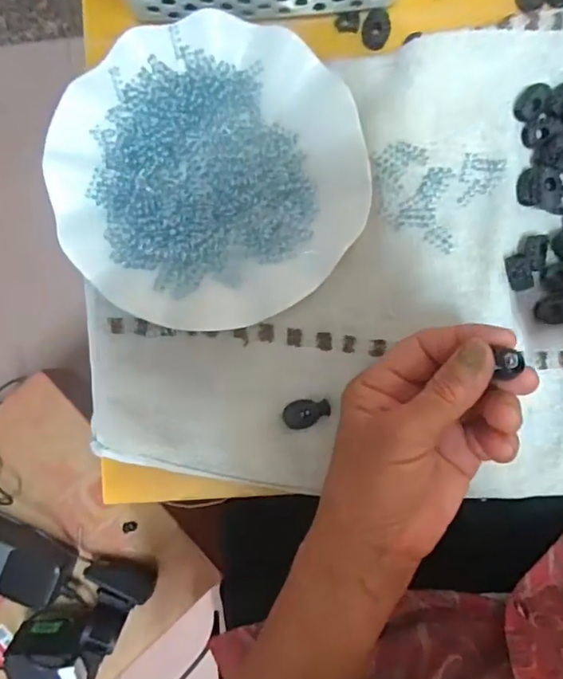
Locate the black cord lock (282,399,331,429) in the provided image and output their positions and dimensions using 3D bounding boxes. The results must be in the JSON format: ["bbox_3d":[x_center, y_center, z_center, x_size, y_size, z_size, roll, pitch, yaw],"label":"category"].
[{"bbox_3d":[0.016,0.044,0.325,0.027,0.007,0.016,-11,87,1],"label":"black cord lock"}]

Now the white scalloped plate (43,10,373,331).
[{"bbox_3d":[-0.043,-0.099,0.326,0.177,0.018,0.178,0,87,2],"label":"white scalloped plate"}]

